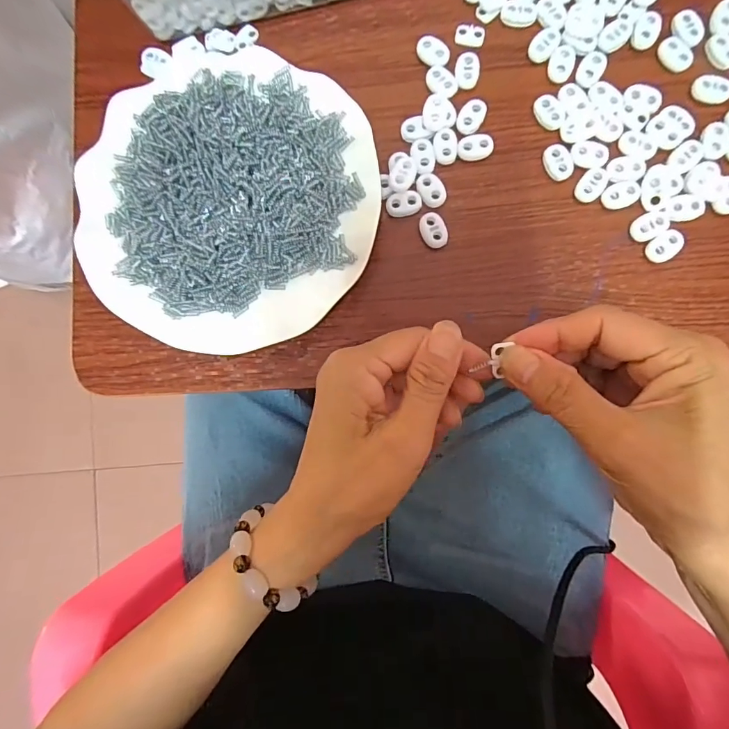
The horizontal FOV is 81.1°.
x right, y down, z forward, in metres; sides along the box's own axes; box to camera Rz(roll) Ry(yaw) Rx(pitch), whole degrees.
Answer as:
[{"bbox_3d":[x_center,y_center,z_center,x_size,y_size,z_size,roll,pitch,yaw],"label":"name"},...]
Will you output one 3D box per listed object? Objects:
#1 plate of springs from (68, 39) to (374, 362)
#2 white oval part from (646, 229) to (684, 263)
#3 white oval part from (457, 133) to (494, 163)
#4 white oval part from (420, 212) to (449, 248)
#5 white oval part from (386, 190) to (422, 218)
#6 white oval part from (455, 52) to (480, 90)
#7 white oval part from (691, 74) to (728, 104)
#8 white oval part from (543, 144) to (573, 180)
[{"bbox_3d":[-0.084,-0.103,0.270,0.178,0.025,0.181,0,88,4],"label":"plate of springs"},{"bbox_3d":[0.184,-0.073,0.261,0.022,0.007,0.015,-41,86,2],"label":"white oval part"},{"bbox_3d":[0.071,-0.139,0.272,0.022,0.005,0.015,-11,87,4],"label":"white oval part"},{"bbox_3d":[0.044,-0.085,0.271,0.016,0.005,0.023,-20,87,3],"label":"white oval part"},{"bbox_3d":[0.026,-0.103,0.273,0.022,0.005,0.014,-12,87,4],"label":"white oval part"},{"bbox_3d":[0.067,-0.190,0.276,0.015,0.005,0.022,10,89,4],"label":"white oval part"},{"bbox_3d":[0.216,-0.171,0.262,0.022,0.004,0.016,30,90,5],"label":"white oval part"},{"bbox_3d":[0.122,-0.127,0.268,0.015,0.005,0.022,-24,86,3],"label":"white oval part"}]

